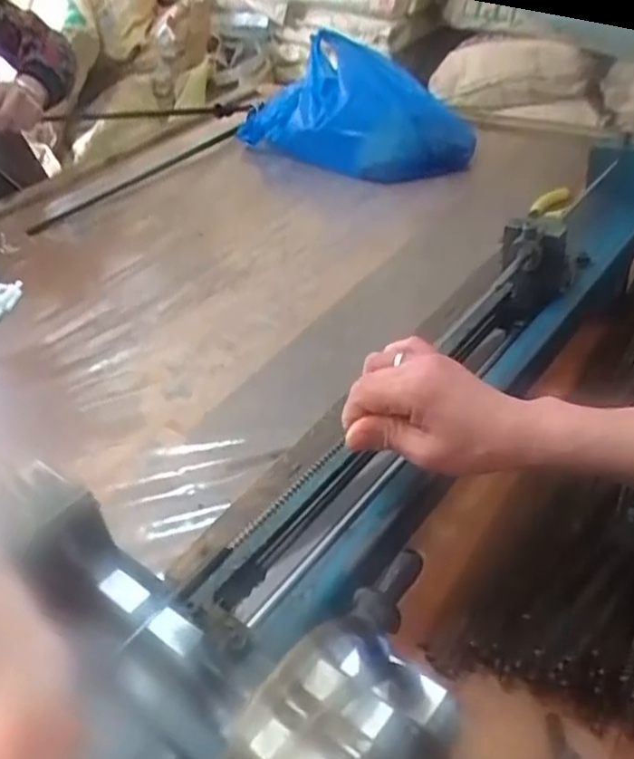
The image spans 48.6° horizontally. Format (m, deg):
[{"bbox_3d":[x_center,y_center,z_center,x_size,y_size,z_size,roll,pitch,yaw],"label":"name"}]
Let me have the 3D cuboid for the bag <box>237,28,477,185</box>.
[{"bbox_3d":[0.022,-0.401,1.088,0.129,0.192,0.434,-30,45,-28],"label":"bag"}]

